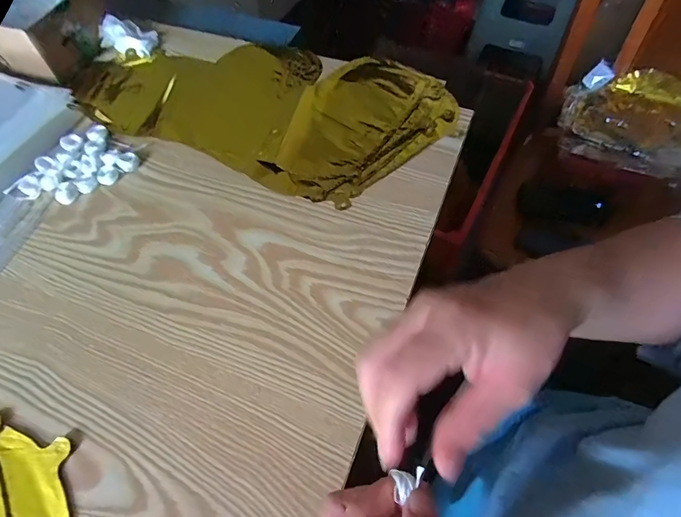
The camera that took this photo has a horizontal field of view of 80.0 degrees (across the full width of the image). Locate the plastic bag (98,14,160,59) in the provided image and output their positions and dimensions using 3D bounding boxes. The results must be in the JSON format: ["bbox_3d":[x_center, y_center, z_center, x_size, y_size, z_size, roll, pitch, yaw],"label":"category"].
[{"bbox_3d":[-0.284,-0.300,0.543,0.070,0.032,0.053,11,61,10],"label":"plastic bag"}]

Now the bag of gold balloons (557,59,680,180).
[{"bbox_3d":[0.556,-0.253,0.783,0.250,0.053,0.241,30,70,14],"label":"bag of gold balloons"}]

